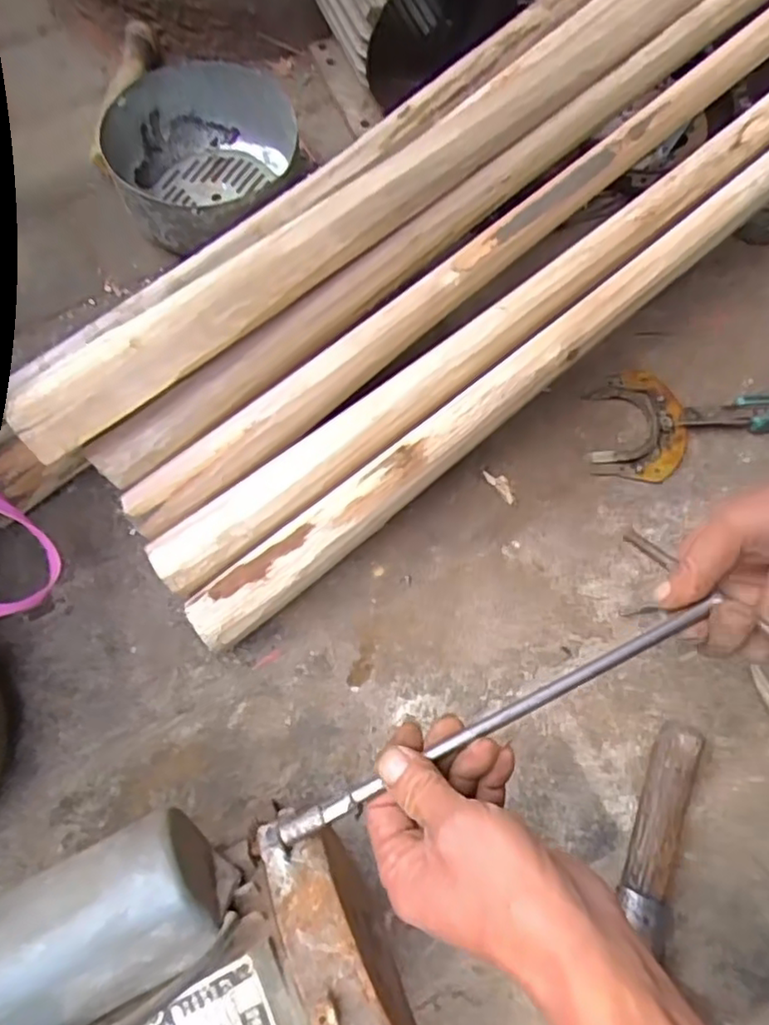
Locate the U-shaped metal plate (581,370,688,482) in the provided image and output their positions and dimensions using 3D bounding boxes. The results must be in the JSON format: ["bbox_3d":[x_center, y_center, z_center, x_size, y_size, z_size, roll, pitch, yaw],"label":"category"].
[{"bbox_3d":[0.221,-0.078,0.574,0.083,0.006,0.105,6,71,1],"label":"U-shaped metal plate"}]

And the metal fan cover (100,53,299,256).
[{"bbox_3d":[-0.180,-0.335,0.636,0.177,0.080,0.185,7,71,1],"label":"metal fan cover"}]

